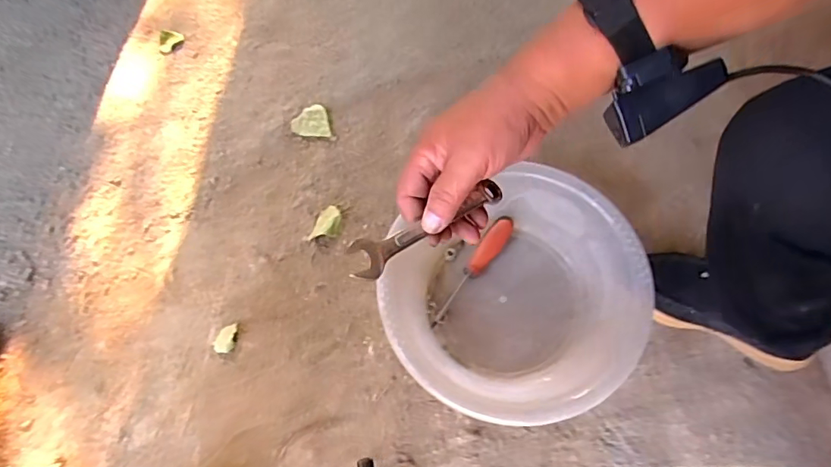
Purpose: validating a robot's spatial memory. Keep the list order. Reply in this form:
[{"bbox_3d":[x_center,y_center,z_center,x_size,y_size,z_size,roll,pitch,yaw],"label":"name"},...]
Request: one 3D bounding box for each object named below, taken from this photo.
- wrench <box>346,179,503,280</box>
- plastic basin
[{"bbox_3d":[0.013,-0.008,0.364,0.150,0.014,0.026,-28,68,-34],"label":"wrench"},{"bbox_3d":[0.130,0.095,0.676,0.330,0.132,0.303,0,66,0],"label":"plastic basin"}]

